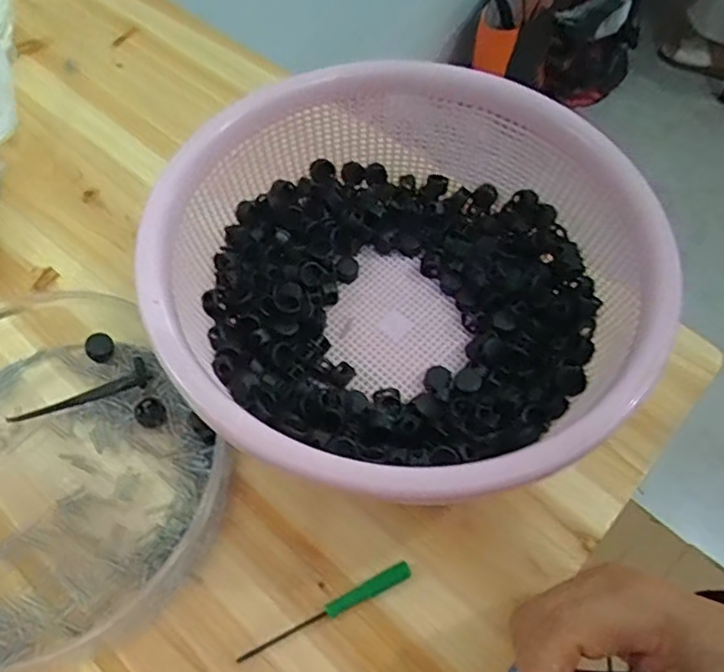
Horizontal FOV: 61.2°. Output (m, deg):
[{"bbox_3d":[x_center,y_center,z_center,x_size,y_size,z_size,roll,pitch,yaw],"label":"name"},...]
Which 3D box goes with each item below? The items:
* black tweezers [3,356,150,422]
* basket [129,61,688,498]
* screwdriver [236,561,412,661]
[{"bbox_3d":[-0.175,0.035,0.383,0.084,0.007,0.019,-18,61,-8],"label":"black tweezers"},{"bbox_3d":[0.022,-0.026,0.361,0.261,0.112,0.255,0,59,-1],"label":"basket"},{"bbox_3d":[-0.018,0.145,0.322,0.097,0.007,0.009,-22,62,-13],"label":"screwdriver"}]

